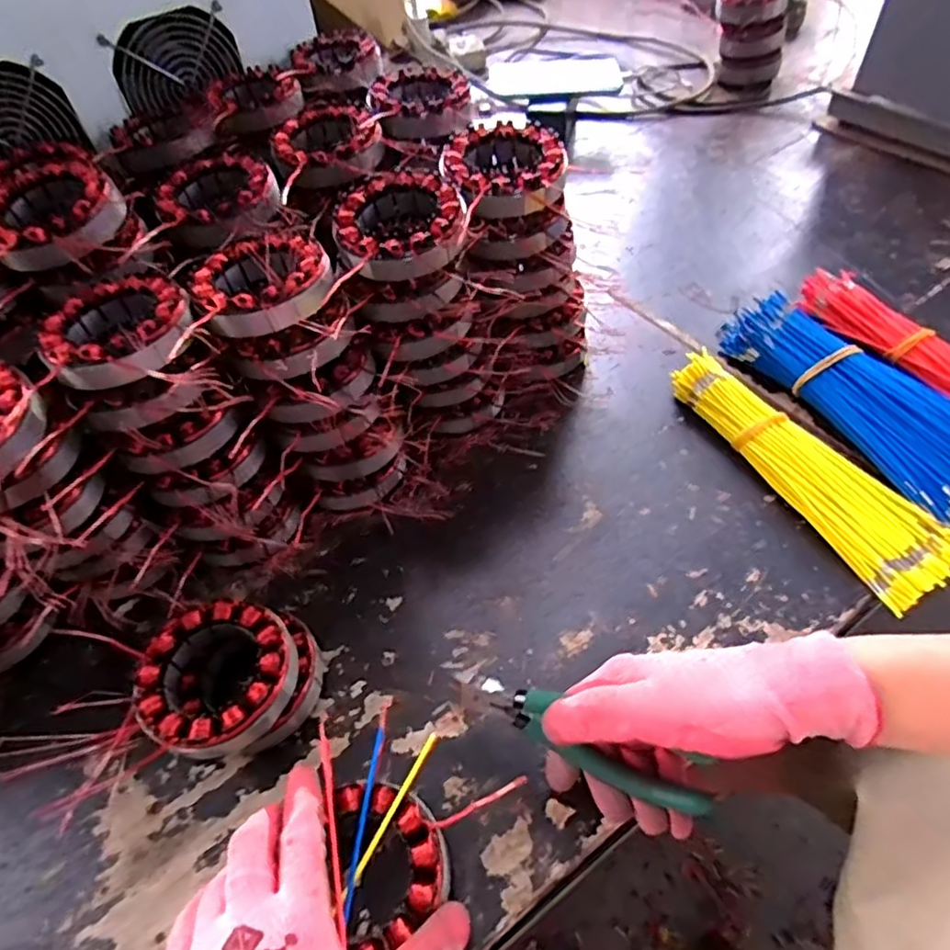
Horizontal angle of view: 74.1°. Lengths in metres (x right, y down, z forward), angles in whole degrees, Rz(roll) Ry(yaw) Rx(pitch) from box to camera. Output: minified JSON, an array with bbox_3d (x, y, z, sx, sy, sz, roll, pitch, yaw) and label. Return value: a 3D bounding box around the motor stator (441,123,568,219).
[{"bbox_3d":[0.021,-0.217,0.447,0.082,0.030,0.082,-4,52,1],"label":"motor stator"}]

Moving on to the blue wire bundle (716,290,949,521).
[{"bbox_3d":[0.317,-0.066,0.505,0.096,0.039,0.243,-25,55,-15],"label":"blue wire bundle"}]

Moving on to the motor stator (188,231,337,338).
[{"bbox_3d":[-0.135,-0.125,0.401,0.084,0.025,0.090,-20,53,-11],"label":"motor stator"}]

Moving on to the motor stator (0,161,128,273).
[{"bbox_3d":[-0.279,-0.169,0.418,0.082,0.035,0.089,-37,59,-23],"label":"motor stator"}]

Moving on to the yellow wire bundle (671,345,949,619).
[{"bbox_3d":[0.250,-0.012,0.475,0.069,0.028,0.239,-24,54,-14],"label":"yellow wire bundle"}]

